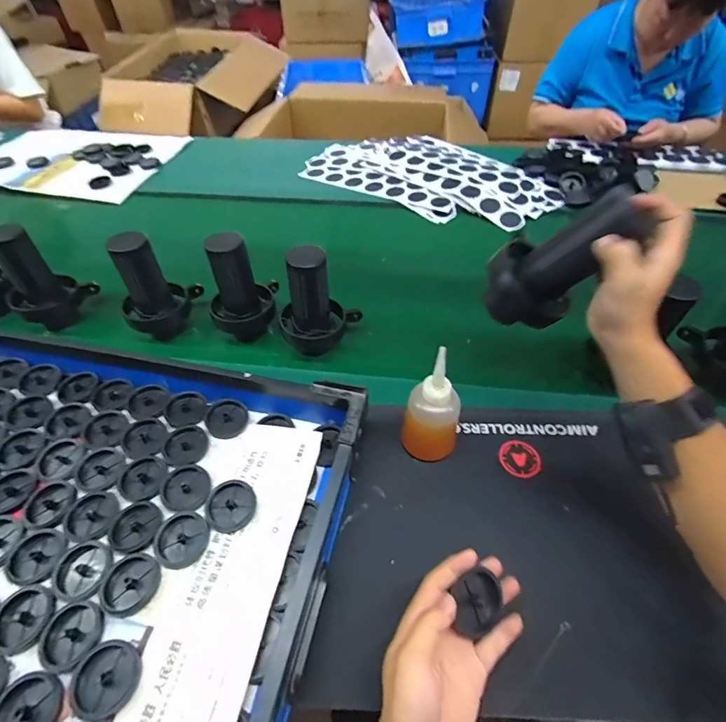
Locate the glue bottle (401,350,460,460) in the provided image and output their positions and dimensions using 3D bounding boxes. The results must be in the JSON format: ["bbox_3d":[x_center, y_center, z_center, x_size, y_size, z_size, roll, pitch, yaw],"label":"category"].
[{"bbox_3d":[0.081,0.055,0.442,0.063,0.157,0.051,9,50,8],"label":"glue bottle"}]

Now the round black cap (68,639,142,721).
[{"bbox_3d":[-0.220,0.270,0.338,0.055,0.007,0.051,0,49,0],"label":"round black cap"}]

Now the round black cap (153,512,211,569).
[{"bbox_3d":[-0.186,0.183,0.407,0.053,0.010,0.049,0,49,0],"label":"round black cap"}]

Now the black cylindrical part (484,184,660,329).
[{"bbox_3d":[0.195,-0.104,0.400,0.076,0.161,0.080,16,56,-25],"label":"black cylindrical part"}]

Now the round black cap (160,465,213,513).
[{"bbox_3d":[-0.197,0.143,0.443,0.050,0.010,0.052,0,49,0],"label":"round black cap"}]

